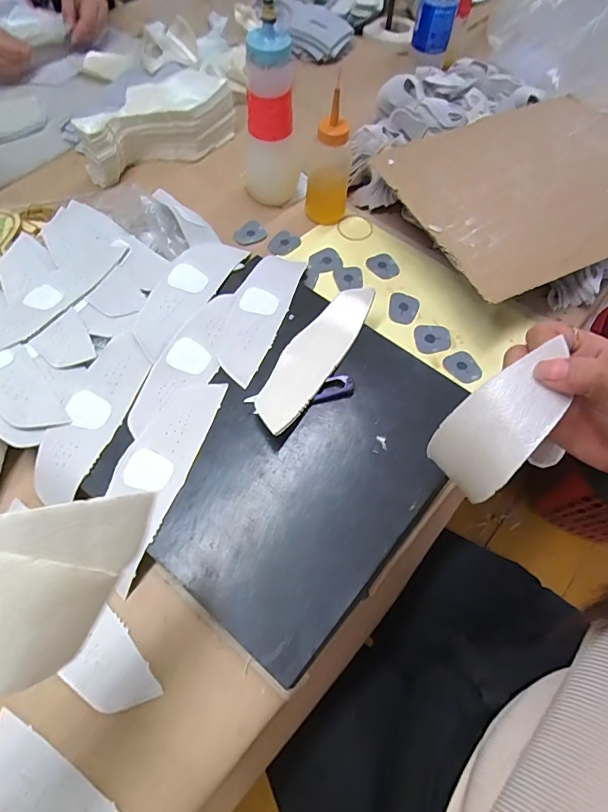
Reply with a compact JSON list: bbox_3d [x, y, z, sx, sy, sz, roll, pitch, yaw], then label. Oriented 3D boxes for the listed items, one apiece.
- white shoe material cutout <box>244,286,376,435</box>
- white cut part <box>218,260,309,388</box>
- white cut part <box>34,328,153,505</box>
[{"bbox_3d":[0.009,-0.051,0.445,0.055,0.024,0.175,32,69,16],"label":"white shoe material cutout"},{"bbox_3d":[-0.047,-0.101,0.486,0.055,0.016,0.179,18,62,2],"label":"white cut part"},{"bbox_3d":[-0.191,0.007,0.418,0.052,0.015,0.161,21,67,3],"label":"white cut part"}]

